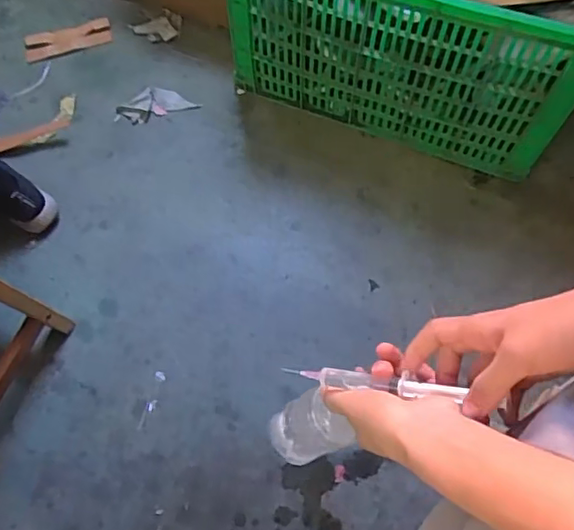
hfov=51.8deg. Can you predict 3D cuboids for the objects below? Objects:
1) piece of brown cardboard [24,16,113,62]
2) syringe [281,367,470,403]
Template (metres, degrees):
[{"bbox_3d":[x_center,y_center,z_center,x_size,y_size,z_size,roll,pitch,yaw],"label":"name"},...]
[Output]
[{"bbox_3d":[-0.503,-0.519,1.355,0.196,0.020,0.064,-19,68,-9],"label":"piece of brown cardboard"},{"bbox_3d":[0.069,0.100,0.508,0.162,0.016,0.016,0,63,31],"label":"syringe"}]

